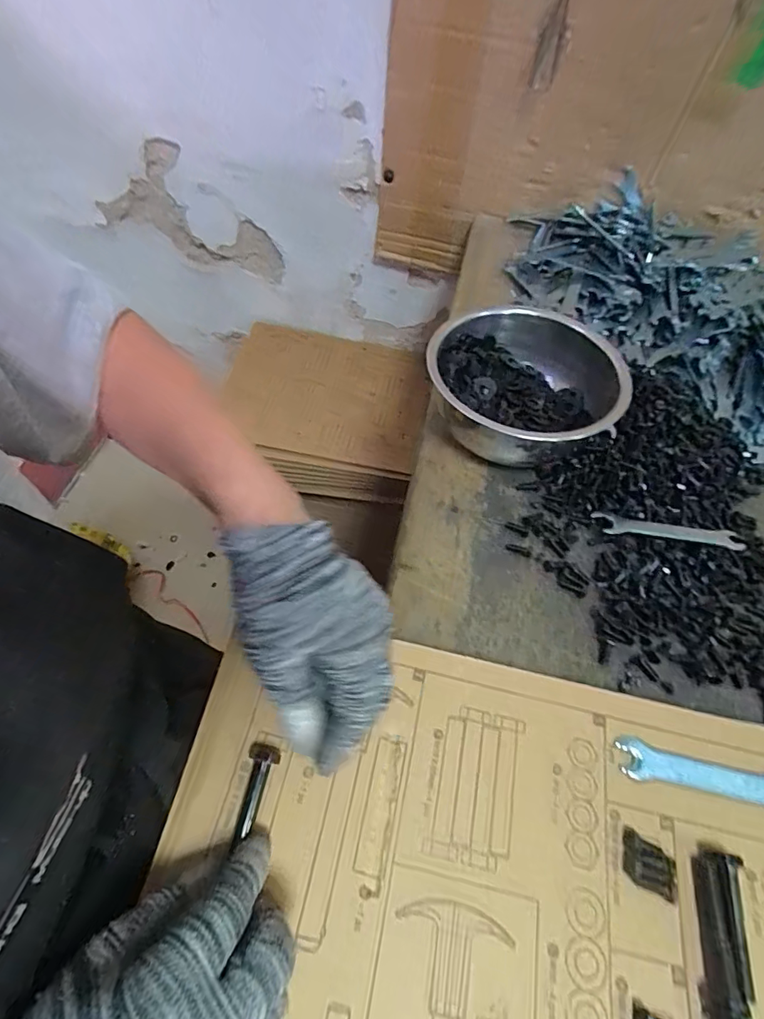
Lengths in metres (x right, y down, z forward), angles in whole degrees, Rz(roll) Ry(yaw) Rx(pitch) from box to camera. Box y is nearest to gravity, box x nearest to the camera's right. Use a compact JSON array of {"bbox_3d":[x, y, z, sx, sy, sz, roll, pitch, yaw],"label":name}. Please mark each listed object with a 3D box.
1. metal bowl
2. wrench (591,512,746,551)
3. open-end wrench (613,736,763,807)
[{"bbox_3d":[0.123,-0.109,0.434,0.156,0.071,0.171,30,60,15],"label":"metal bowl"},{"bbox_3d":[0.232,0.018,0.383,0.111,0.004,0.020,8,55,7],"label":"wrench"},{"bbox_3d":[0.201,0.162,0.281,0.117,0.005,0.026,11,57,3],"label":"open-end wrench"}]

